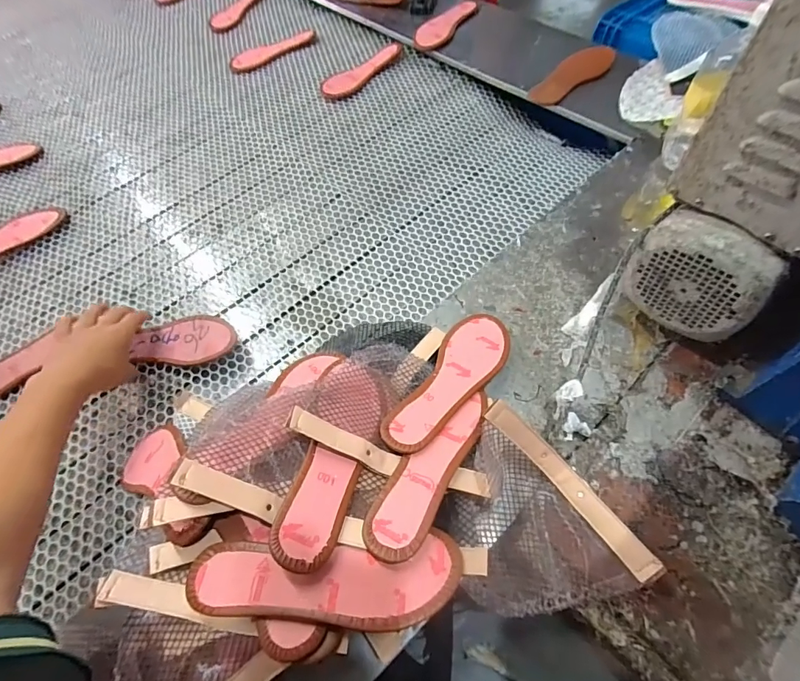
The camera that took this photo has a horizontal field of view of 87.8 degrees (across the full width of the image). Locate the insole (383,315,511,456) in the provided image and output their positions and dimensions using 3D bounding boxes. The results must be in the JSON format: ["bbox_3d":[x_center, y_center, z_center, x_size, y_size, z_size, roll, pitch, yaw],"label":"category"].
[{"bbox_3d":[0.061,0.043,0.487,0.076,0.012,0.225,30,53,19],"label":"insole"}]

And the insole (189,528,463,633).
[{"bbox_3d":[-0.060,0.206,0.353,0.225,0.012,0.071,-1,46,-5],"label":"insole"}]

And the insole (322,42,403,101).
[{"bbox_3d":[-0.082,-0.605,0.930,0.076,0.010,0.227,37,68,21],"label":"insole"}]

